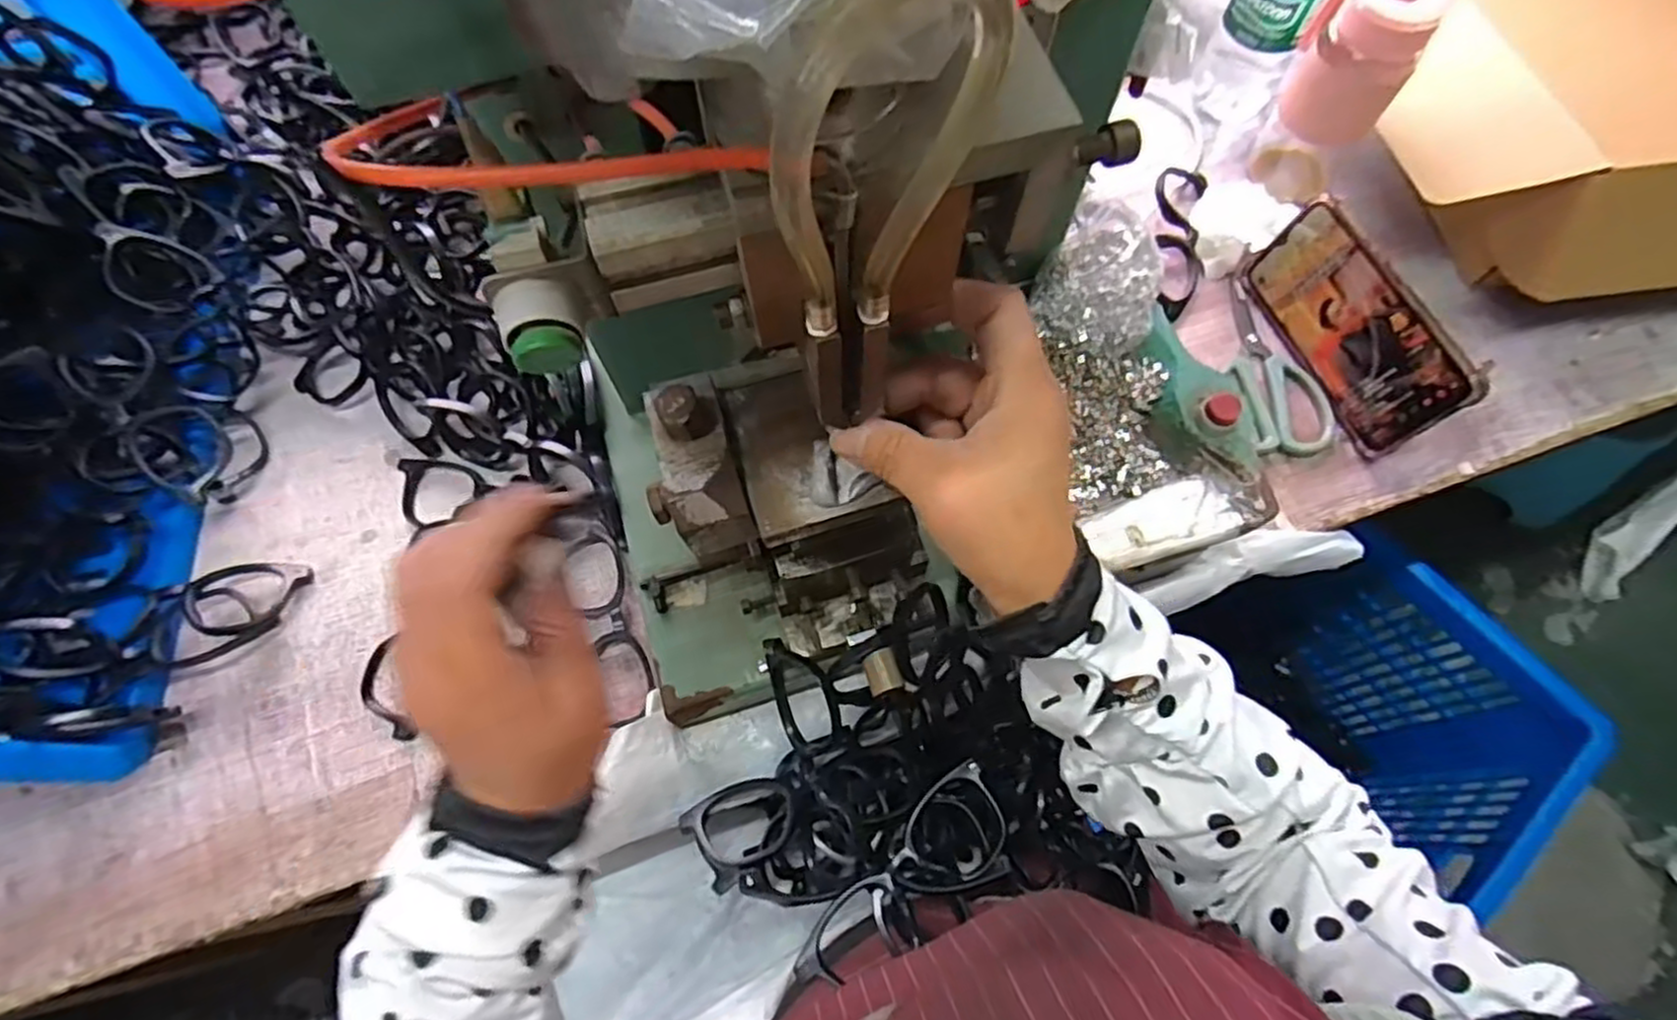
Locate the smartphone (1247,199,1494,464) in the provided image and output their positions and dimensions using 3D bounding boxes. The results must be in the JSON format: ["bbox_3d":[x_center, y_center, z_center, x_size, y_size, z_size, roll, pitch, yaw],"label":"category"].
[{"bbox_3d":[0.341,-0.124,0.502,0.008,0.082,0.165,-13,69,-22],"label":"smartphone"}]

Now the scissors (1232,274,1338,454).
[{"bbox_3d":[0.305,-0.102,0.527,0.055,0.007,0.139,-4,68,0],"label":"scissors"}]

